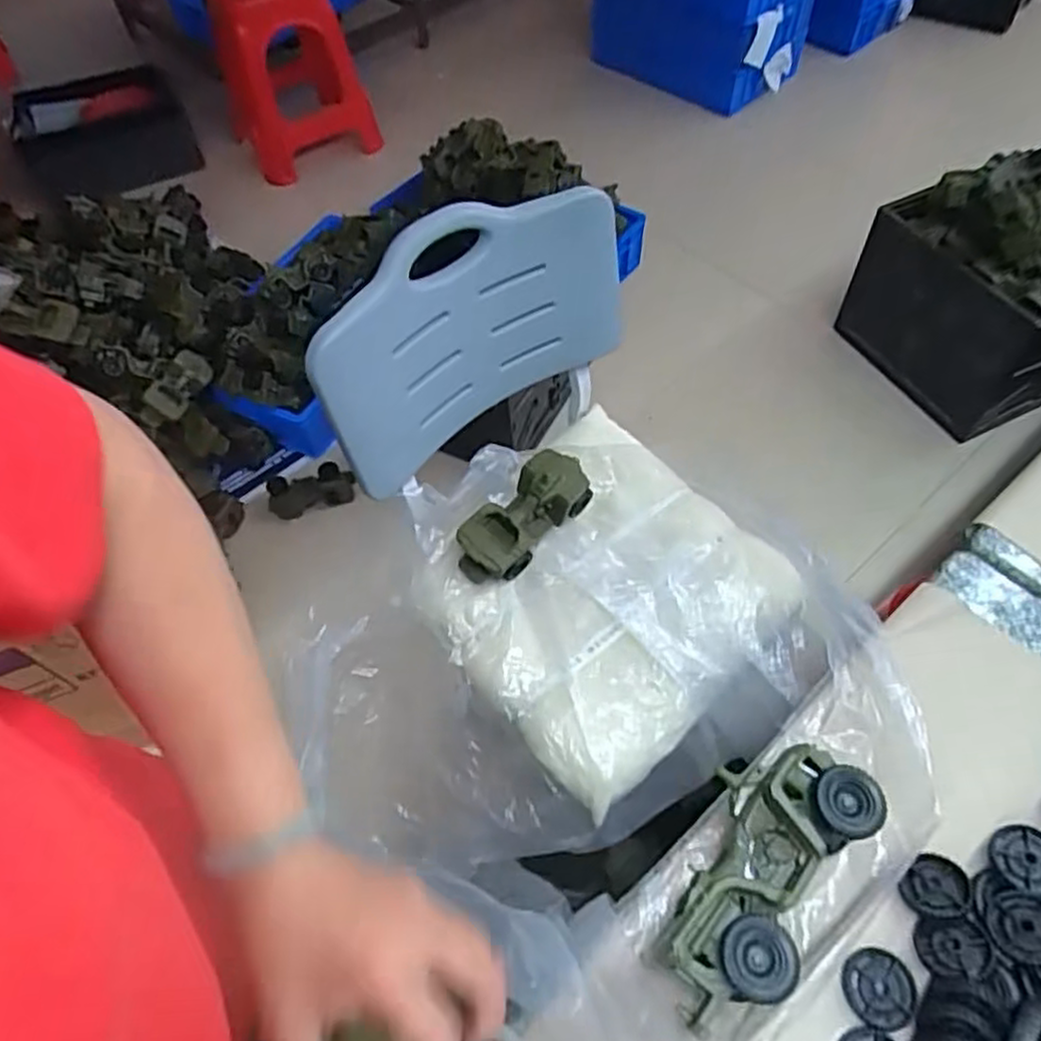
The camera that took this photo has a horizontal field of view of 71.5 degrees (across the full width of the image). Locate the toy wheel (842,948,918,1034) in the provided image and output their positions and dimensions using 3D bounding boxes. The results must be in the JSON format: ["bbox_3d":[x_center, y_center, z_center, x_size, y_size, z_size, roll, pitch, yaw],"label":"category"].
[{"bbox_3d":[0.230,0.300,0.463,0.045,0.008,0.043,-1,57,2],"label":"toy wheel"}]

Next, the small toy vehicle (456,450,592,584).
[{"bbox_3d":[0.001,-0.005,0.886,0.080,0.075,0.185,37,66,25],"label":"small toy vehicle"}]

